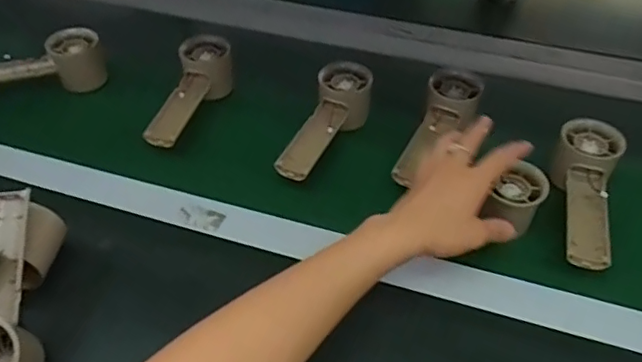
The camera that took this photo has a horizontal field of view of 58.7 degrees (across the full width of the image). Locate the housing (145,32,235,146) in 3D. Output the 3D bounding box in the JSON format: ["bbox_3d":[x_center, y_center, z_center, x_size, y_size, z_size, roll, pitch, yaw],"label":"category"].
[{"bbox_3d":[-0.140,-0.096,0.628,0.057,0.049,0.154,7,47,7],"label":"housing"}]

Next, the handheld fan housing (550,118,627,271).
[{"bbox_3d":[0.240,0.008,0.516,0.053,0.042,0.149,14,49,14],"label":"handheld fan housing"}]

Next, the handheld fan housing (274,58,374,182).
[{"bbox_3d":[0.009,-0.064,0.587,0.056,0.041,0.153,15,49,15],"label":"handheld fan housing"}]

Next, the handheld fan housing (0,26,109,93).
[{"bbox_3d":[-0.335,-0.135,0.666,0.155,0.057,0.048,-12,48,-10],"label":"handheld fan housing"}]

